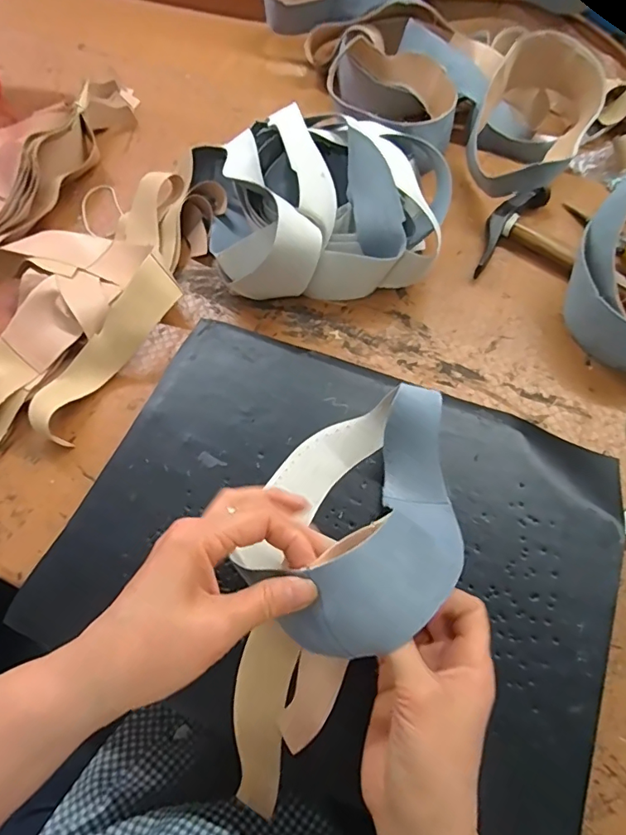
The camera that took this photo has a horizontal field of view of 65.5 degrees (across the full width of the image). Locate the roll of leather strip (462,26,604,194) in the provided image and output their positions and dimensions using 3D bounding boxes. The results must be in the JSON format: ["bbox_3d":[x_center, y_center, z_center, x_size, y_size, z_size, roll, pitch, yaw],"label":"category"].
[{"bbox_3d":[0.269,-0.364,0.595,0.125,0.085,0.249,22,65,12],"label":"roll of leather strip"}]

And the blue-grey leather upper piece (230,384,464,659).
[{"bbox_3d":[0.036,0.053,0.335,0.133,0.096,0.193,8,26,4],"label":"blue-grey leather upper piece"}]

